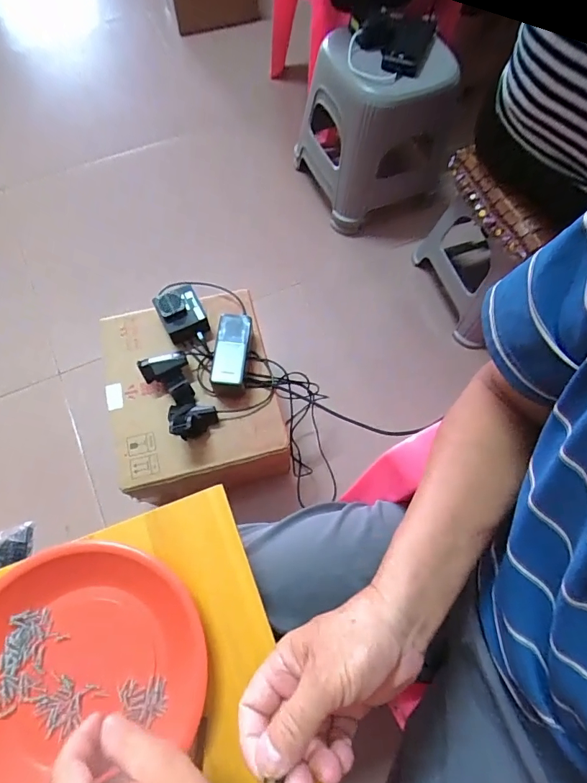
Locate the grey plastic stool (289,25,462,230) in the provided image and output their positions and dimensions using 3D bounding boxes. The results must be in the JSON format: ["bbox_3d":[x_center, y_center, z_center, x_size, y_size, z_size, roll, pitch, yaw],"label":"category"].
[{"bbox_3d":[0.187,-0.640,1.040,0.309,0.322,0.287,-26,72,-10],"label":"grey plastic stool"}]

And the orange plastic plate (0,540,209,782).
[{"bbox_3d":[-0.170,0.221,0.335,0.191,0.031,0.184,0,69,-1],"label":"orange plastic plate"}]

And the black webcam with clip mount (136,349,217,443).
[{"bbox_3d":[-0.183,0.003,0.692,0.071,0.073,0.149,-29,72,-11],"label":"black webcam with clip mount"}]

